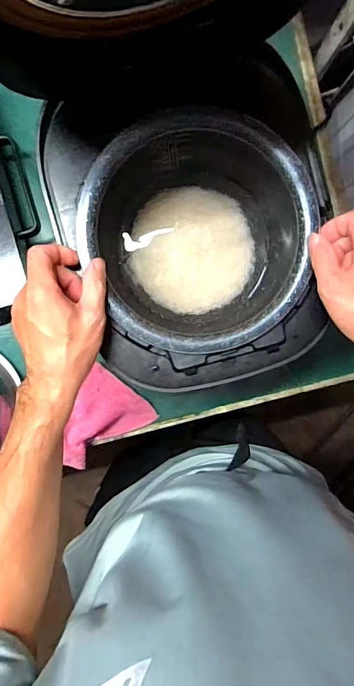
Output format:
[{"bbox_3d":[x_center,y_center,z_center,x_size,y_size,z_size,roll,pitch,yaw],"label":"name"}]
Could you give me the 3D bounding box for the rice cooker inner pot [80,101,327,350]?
[{"bbox_3d":[0.022,-0.112,0.445,0.218,0.119,0.225,-31,94,1],"label":"rice cooker inner pot"}]

